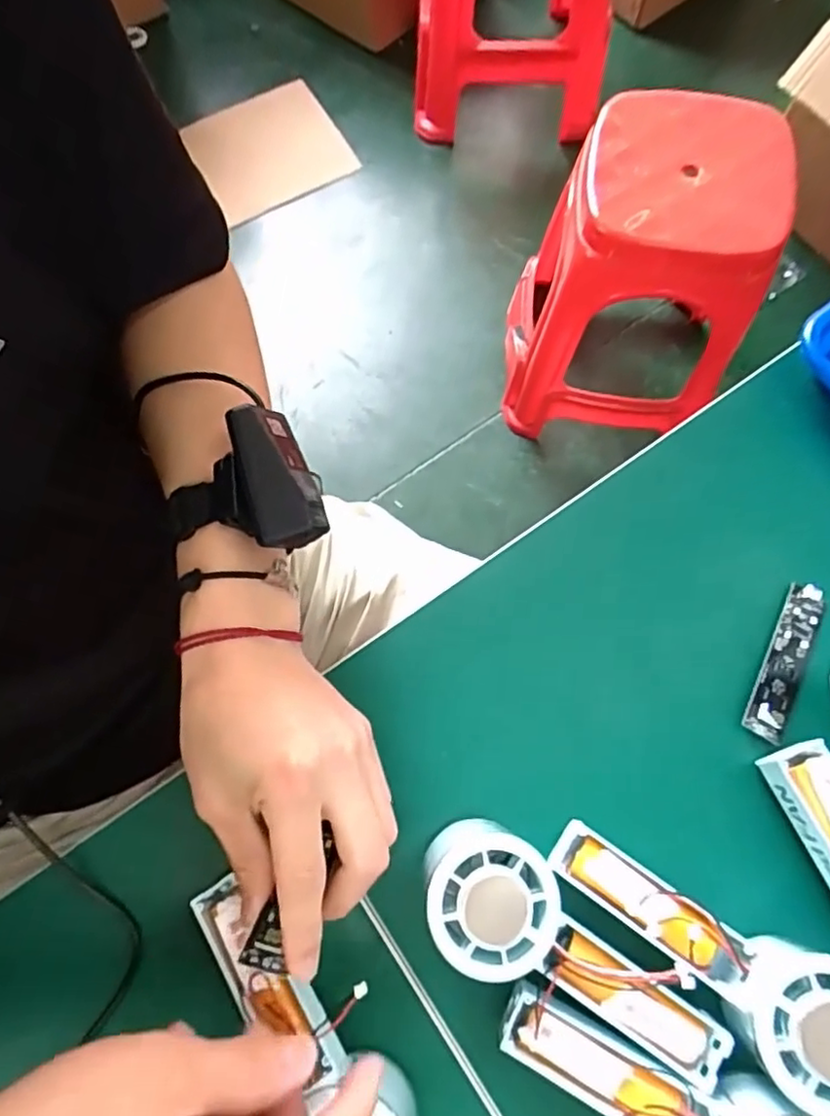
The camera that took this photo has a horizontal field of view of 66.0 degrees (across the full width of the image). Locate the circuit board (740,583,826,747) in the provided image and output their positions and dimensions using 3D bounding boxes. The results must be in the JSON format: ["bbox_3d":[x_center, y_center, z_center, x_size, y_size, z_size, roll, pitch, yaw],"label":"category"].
[{"bbox_3d":[0.209,0.057,0.360,0.023,0.006,0.093,27,76,8],"label":"circuit board"}]

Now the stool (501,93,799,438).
[{"bbox_3d":[0.340,-0.436,1.026,0.327,0.400,0.321,4,74,2],"label":"stool"}]

